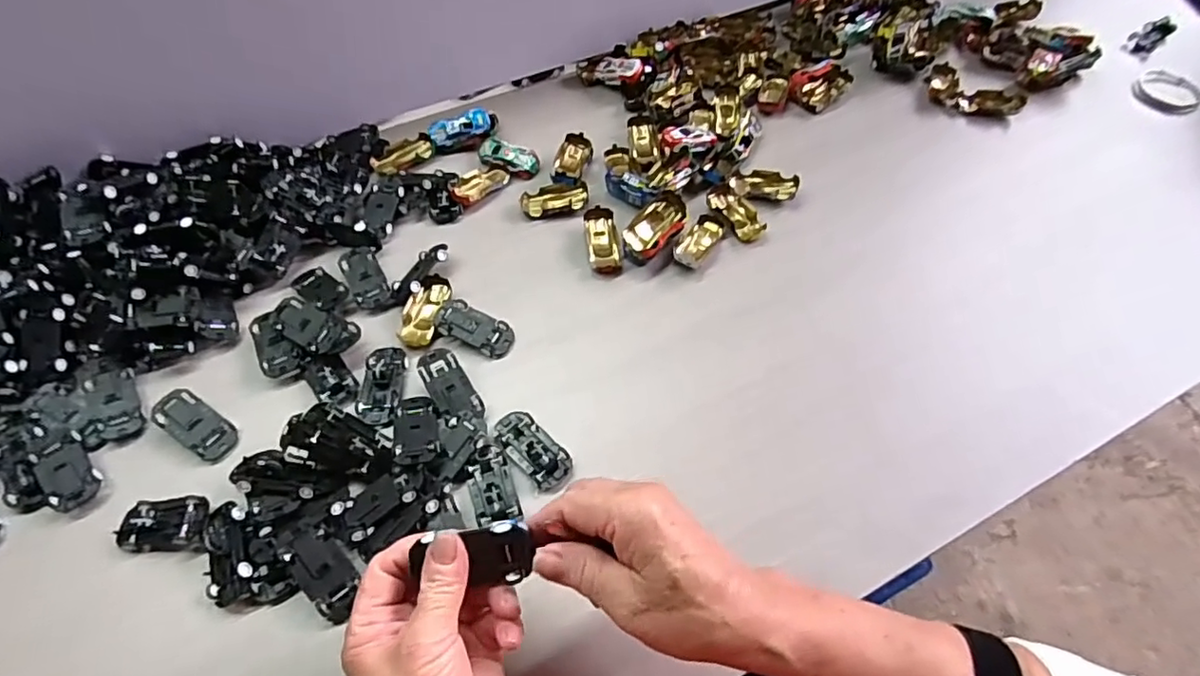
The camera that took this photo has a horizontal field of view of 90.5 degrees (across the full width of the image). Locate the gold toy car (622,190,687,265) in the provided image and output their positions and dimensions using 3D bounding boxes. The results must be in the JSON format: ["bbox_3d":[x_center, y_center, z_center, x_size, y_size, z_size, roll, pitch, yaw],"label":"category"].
[{"bbox_3d":[0.046,-0.096,0.522,0.037,0.030,0.065,37,65,20],"label":"gold toy car"}]

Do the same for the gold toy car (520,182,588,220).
[{"bbox_3d":[-0.043,-0.132,0.561,0.061,0.014,0.033,-13,59,-8],"label":"gold toy car"}]

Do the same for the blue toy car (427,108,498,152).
[{"bbox_3d":[-0.139,-0.213,0.606,0.069,0.018,0.030,-22,61,-13],"label":"blue toy car"}]

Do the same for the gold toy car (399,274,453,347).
[{"bbox_3d":[-0.144,-0.022,0.492,0.030,0.015,0.062,13,59,8],"label":"gold toy car"}]

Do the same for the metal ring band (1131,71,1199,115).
[{"bbox_3d":[0.616,-0.268,0.646,0.064,0.015,0.054,40,66,21],"label":"metal ring band"}]

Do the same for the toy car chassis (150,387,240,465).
[{"bbox_3d":[-0.297,0.063,0.436,0.065,0.013,0.030,30,63,17],"label":"toy car chassis"}]

